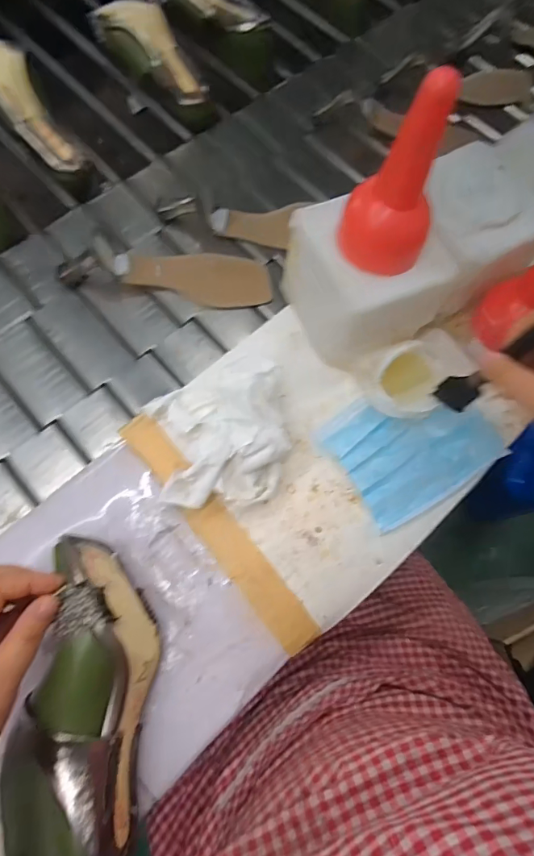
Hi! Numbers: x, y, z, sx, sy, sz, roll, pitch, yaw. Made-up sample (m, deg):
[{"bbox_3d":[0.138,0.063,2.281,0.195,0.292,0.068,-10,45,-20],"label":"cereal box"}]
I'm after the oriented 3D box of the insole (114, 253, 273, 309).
[{"bbox_3d":[-0.085,-0.178,0.567,0.180,0.012,0.061,-4,107,-12],"label":"insole"}]

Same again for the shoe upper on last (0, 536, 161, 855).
[{"bbox_3d":[-0.134,0.197,0.344,0.091,0.070,0.213,4,78,-1],"label":"shoe upper on last"}]

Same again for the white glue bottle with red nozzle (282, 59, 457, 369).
[{"bbox_3d":[0.090,-0.155,0.388,0.106,0.222,0.136,-33,76,-13],"label":"white glue bottle with red nozzle"}]

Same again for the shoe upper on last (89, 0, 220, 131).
[{"bbox_3d":[-0.157,-0.510,0.649,0.077,0.073,0.211,-38,76,-14],"label":"shoe upper on last"}]

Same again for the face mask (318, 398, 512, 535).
[{"bbox_3d":[0.142,0.012,0.448,0.150,0.011,0.115,-29,75,-12],"label":"face mask"}]

